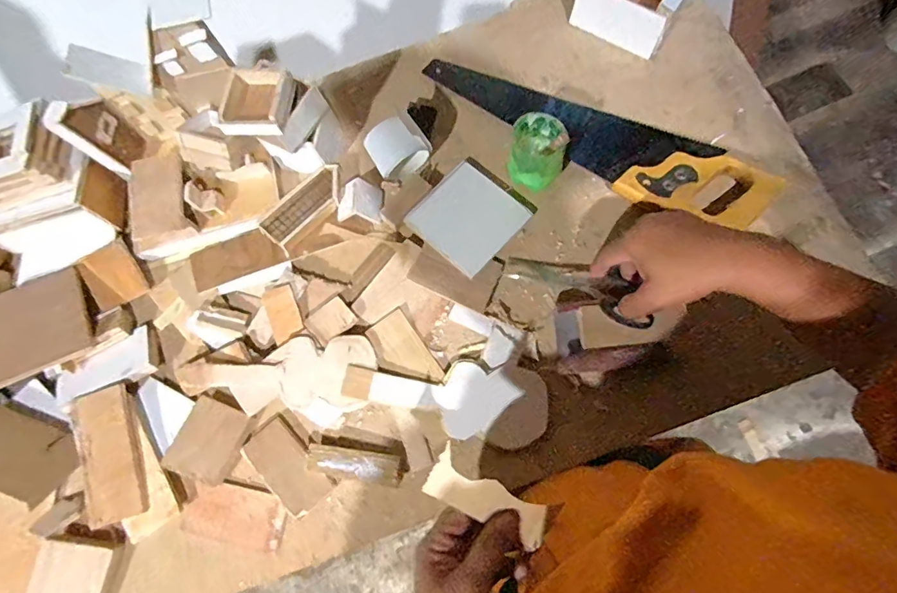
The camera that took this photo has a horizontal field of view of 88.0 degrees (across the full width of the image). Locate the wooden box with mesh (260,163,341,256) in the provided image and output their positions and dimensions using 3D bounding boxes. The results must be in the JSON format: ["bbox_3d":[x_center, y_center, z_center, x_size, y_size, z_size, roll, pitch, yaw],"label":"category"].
[{"bbox_3d":[-0.157,-0.100,0.518,0.044,0.021,0.106,40,83,14],"label":"wooden box with mesh"}]

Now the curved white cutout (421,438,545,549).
[{"bbox_3d":[0.031,0.154,0.357,0.096,0.008,0.037,25,78,1],"label":"curved white cutout"}]

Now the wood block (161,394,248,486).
[{"bbox_3d":[-0.237,0.141,0.456,0.060,0.013,0.072,20,78,11],"label":"wood block"}]

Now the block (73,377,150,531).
[{"bbox_3d":[-0.333,0.155,0.458,0.058,0.014,0.125,-19,74,1],"label":"block"}]

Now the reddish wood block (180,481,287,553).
[{"bbox_3d":[-0.207,0.212,0.452,0.099,0.010,0.054,9,77,3],"label":"reddish wood block"}]

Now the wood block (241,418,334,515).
[{"bbox_3d":[-0.158,0.167,0.455,0.044,0.009,0.091,-42,75,-6],"label":"wood block"}]

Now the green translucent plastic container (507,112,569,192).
[{"bbox_3d":[0.094,-0.149,0.498,0.058,0.074,0.067,6,80,5],"label":"green translucent plastic container"}]

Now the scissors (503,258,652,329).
[{"bbox_3d":[0.135,-0.016,0.475,0.154,0.031,0.050,23,77,29],"label":"scissors"}]

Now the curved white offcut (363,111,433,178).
[{"bbox_3d":[-0.057,-0.167,0.526,0.064,0.053,0.053,-34,74,-5],"label":"curved white offcut"}]

